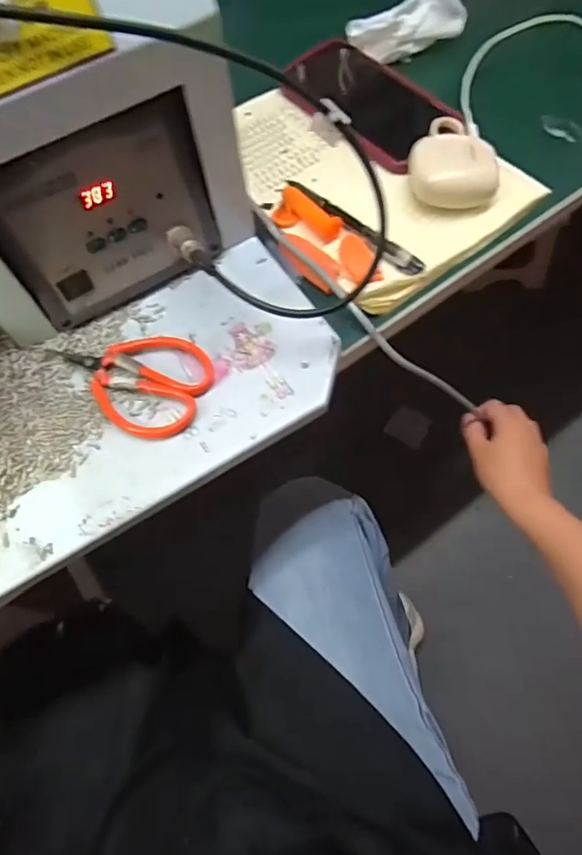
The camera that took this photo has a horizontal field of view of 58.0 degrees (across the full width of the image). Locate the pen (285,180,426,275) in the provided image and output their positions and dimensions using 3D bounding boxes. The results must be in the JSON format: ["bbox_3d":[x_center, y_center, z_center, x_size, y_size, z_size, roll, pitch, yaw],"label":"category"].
[{"bbox_3d":[0.045,-0.158,0.406,0.015,0.009,0.140,-43,72,-14],"label":"pen"}]

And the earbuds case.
[{"bbox_3d":[0.125,-0.212,0.413,0.063,0.026,0.085,-3,67,2],"label":"earbuds case"}]

